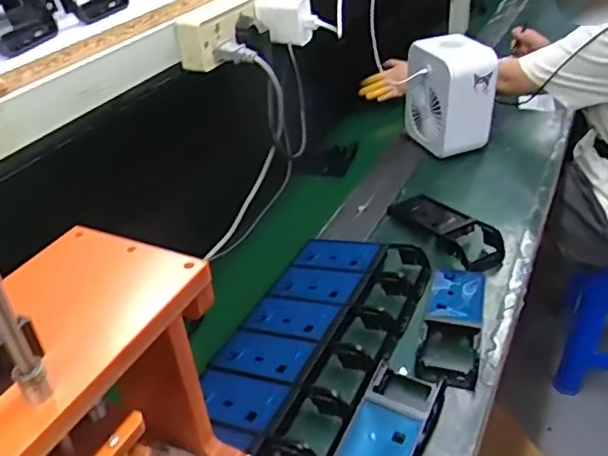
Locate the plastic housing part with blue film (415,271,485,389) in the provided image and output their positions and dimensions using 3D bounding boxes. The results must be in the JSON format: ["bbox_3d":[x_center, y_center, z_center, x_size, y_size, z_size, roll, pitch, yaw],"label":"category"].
[{"bbox_3d":[0.211,0.119,0.825,0.079,0.046,0.240,6,36,17],"label":"plastic housing part with blue film"}]

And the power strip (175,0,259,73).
[{"bbox_3d":[-0.077,-0.230,0.651,0.038,0.050,0.183,9,37,21],"label":"power strip"}]

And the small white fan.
[{"bbox_3d":[0.309,-0.276,1.265,0.129,0.249,0.168,-12,34,-9],"label":"small white fan"}]

